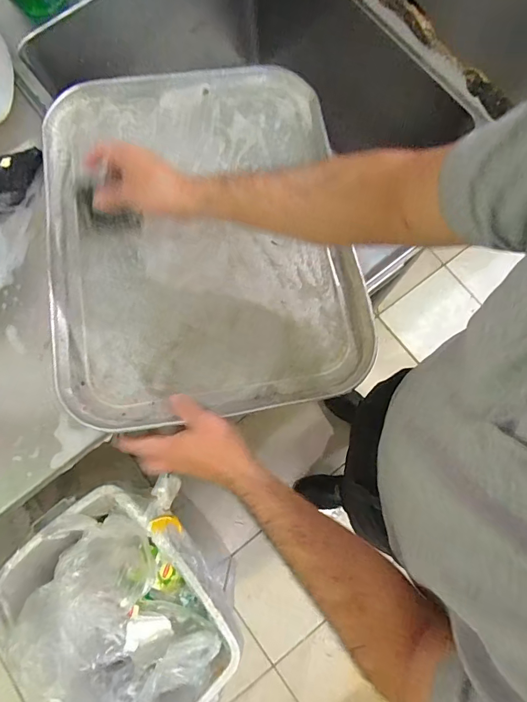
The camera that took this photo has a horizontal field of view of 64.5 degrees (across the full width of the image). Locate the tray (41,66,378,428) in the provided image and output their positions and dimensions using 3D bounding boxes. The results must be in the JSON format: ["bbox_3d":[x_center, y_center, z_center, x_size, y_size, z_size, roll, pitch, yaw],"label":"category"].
[{"bbox_3d":[-0.082,-0.147,0.516,0.362,0.037,0.453,-10,78,-2],"label":"tray"}]

